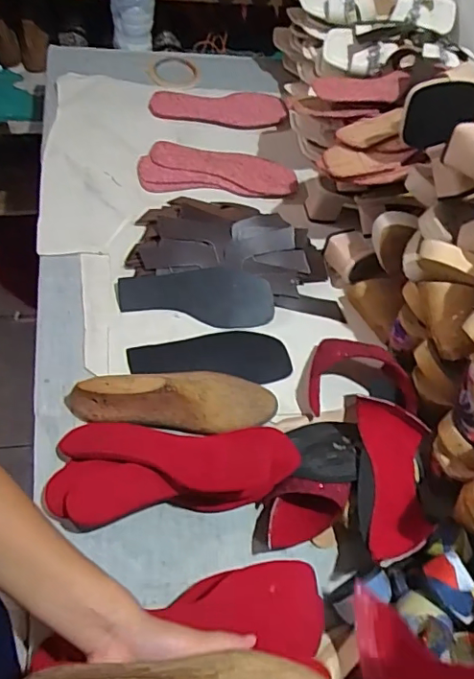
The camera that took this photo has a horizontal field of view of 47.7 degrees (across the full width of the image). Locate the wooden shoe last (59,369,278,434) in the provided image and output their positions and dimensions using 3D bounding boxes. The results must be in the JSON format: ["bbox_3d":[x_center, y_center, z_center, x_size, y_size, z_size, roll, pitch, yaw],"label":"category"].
[{"bbox_3d":[-0.072,0.058,0.624,0.245,0.066,0.080,6,57,-5],"label":"wooden shoe last"}]

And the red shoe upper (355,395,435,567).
[{"bbox_3d":[0.172,0.147,0.570,0.084,0.057,0.165,0,73,-4],"label":"red shoe upper"}]

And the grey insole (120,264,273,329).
[{"bbox_3d":[-0.056,-0.055,0.733,0.204,0.011,0.085,-5,78,-3],"label":"grey insole"}]

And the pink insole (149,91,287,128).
[{"bbox_3d":[-0.033,-0.418,0.965,0.237,0.016,0.101,-5,59,-12],"label":"pink insole"}]

